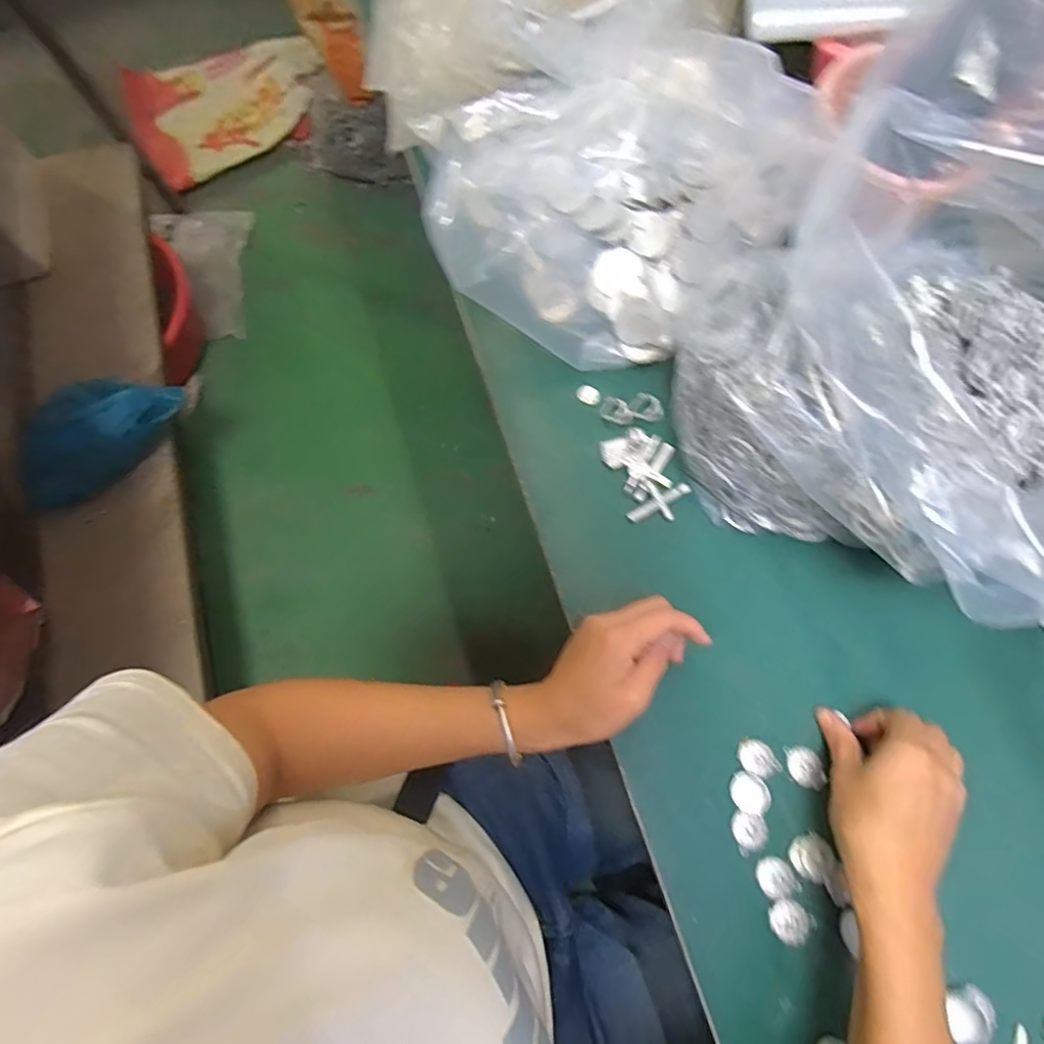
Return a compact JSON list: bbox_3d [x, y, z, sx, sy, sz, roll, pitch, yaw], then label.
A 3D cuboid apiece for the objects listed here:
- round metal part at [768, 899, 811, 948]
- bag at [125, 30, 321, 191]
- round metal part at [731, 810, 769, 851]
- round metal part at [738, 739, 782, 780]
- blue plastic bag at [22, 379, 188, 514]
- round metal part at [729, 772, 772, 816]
[{"bbox_3d":[0.175,0.262,0.359,0.024,0.009,0.025,0,75,1],"label":"round metal part"},{"bbox_3d":[-0.761,-1.093,1.403,0.486,0.086,0.362,-33,80,-5],"label":"bag"},{"bbox_3d":[0.155,0.209,0.370,0.023,0.004,0.022,0,75,1],"label":"round metal part"},{"bbox_3d":[0.168,0.167,0.386,0.031,0.005,0.021,26,77,7],"label":"round metal part"},{"bbox_3d":[-0.700,-0.139,0.918,0.104,0.182,0.276,38,78,10],"label":"blue plastic bag"},{"bbox_3d":[0.157,0.187,0.377,0.025,0.009,0.024,0,75,1],"label":"round metal part"}]

